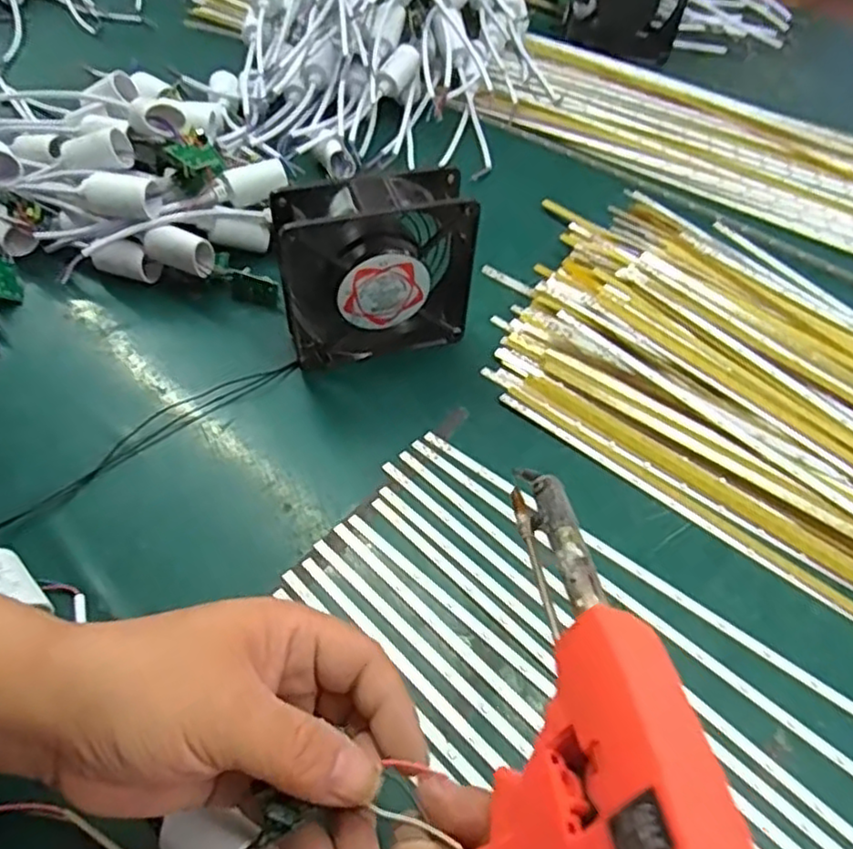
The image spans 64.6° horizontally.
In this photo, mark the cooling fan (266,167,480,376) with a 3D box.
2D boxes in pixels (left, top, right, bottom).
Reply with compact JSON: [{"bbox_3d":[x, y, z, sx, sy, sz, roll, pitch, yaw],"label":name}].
[{"bbox_3d":[-0.033,-0.098,0.437,0.124,0.119,0.042,-13,55,-11],"label":"cooling fan"}]

